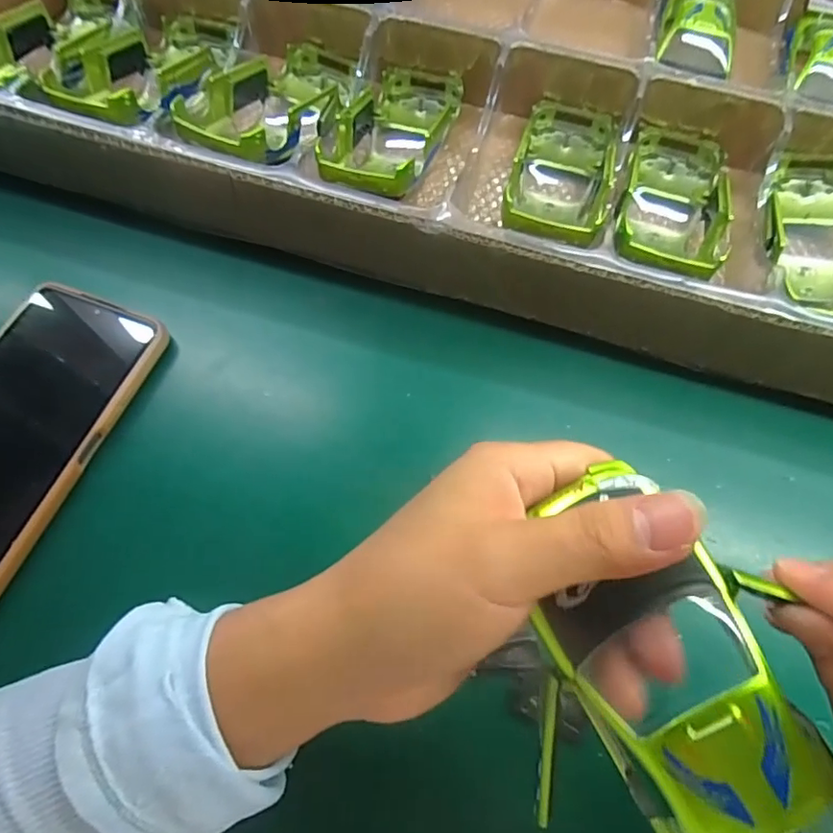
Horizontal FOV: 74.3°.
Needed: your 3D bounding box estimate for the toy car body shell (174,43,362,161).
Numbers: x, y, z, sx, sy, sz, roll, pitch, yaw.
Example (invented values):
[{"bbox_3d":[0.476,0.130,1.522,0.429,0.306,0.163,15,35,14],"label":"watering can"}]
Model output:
[{"bbox_3d":[-0.081,-0.186,0.333,0.069,0.033,0.136,17,50,6],"label":"toy car body shell"}]

